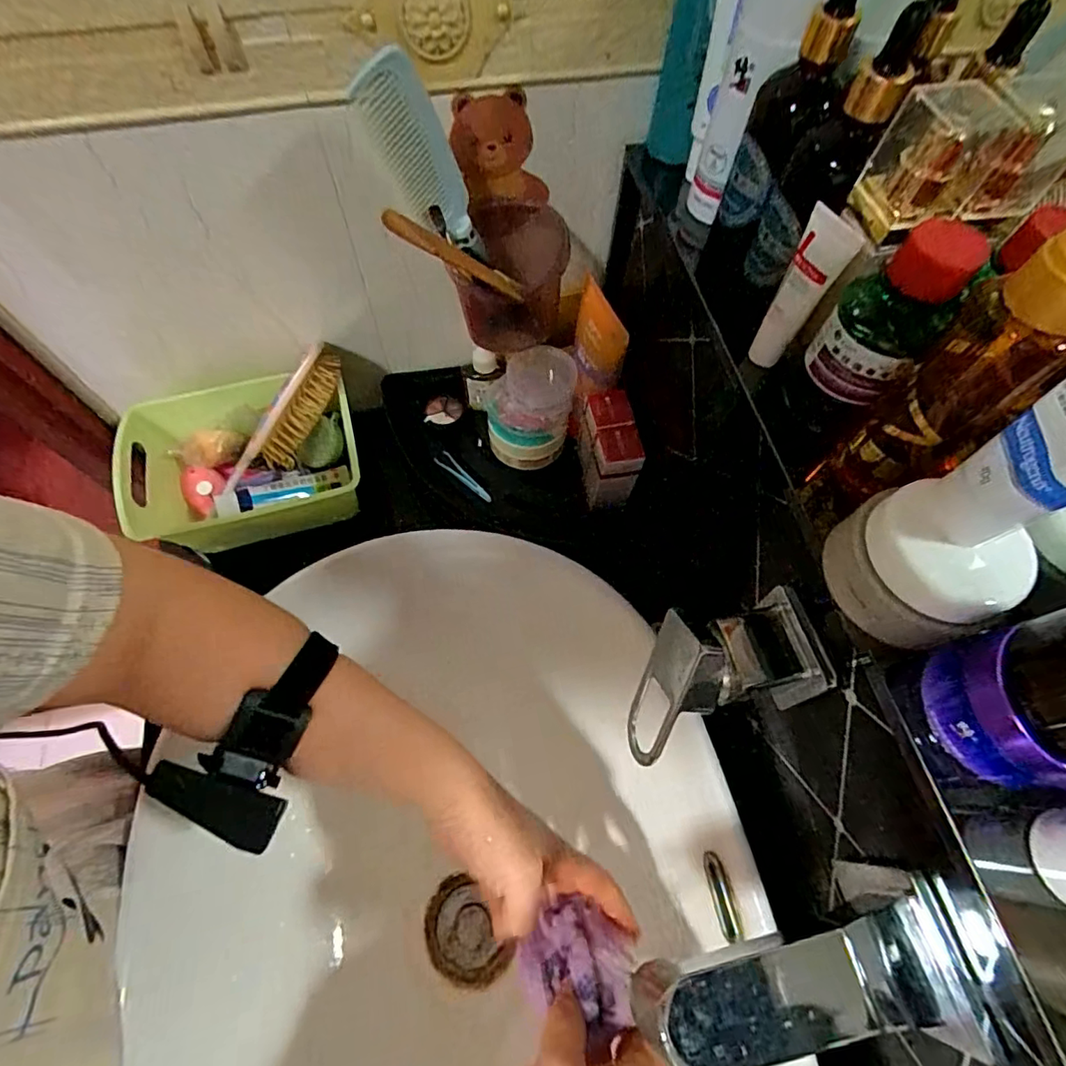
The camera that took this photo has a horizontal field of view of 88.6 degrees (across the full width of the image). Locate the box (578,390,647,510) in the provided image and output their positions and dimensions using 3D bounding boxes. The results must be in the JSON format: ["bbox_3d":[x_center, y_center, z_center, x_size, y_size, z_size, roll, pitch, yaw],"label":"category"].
[{"bbox_3d":[0.065,-0.075,0.501,0.044,0.078,0.079,-11,65,-6],"label":"box"}]

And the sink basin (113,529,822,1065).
[{"bbox_3d":[-0.035,0.290,0.391,0.374,0.136,0.575,-16,66,-9],"label":"sink basin"}]

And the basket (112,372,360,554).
[{"bbox_3d":[-0.260,-0.067,0.492,0.201,0.098,0.144,-16,66,-9],"label":"basket"}]

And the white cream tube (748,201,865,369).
[{"bbox_3d":[0.132,-0.118,0.270,0.022,0.078,0.018,38,61,15],"label":"white cream tube"}]

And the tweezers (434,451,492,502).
[{"bbox_3d":[-0.066,-0.055,0.534,0.071,0.011,0.015,36,69,15],"label":"tweezers"}]

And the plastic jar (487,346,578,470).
[{"bbox_3d":[-0.003,-0.117,0.516,0.080,0.085,0.073,2,64,-1],"label":"plastic jar"}]

